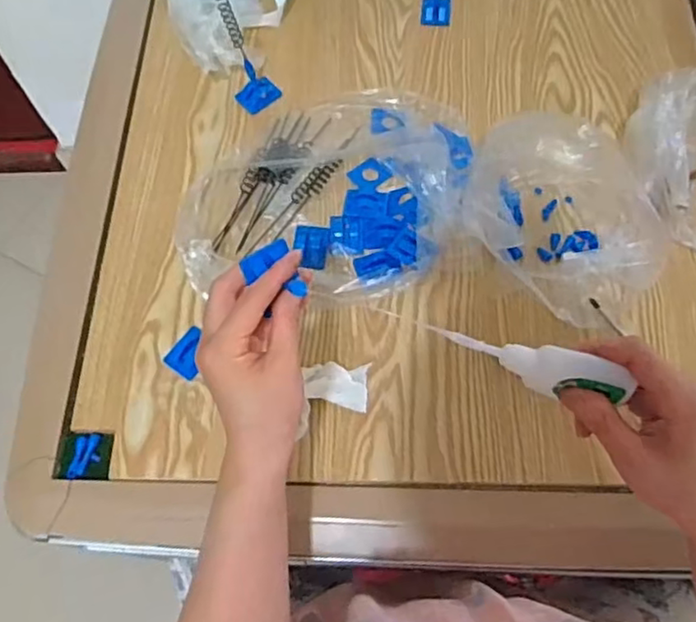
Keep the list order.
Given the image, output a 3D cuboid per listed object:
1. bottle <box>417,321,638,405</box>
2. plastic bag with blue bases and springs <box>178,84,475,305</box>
[{"bbox_3d":[0.103,0.030,0.361,0.113,0.024,0.021,15,68,7],"label":"bottle"},{"bbox_3d":[-0.022,-0.134,0.628,0.286,0.064,0.255,2,67,2],"label":"plastic bag with blue bases and springs"}]

